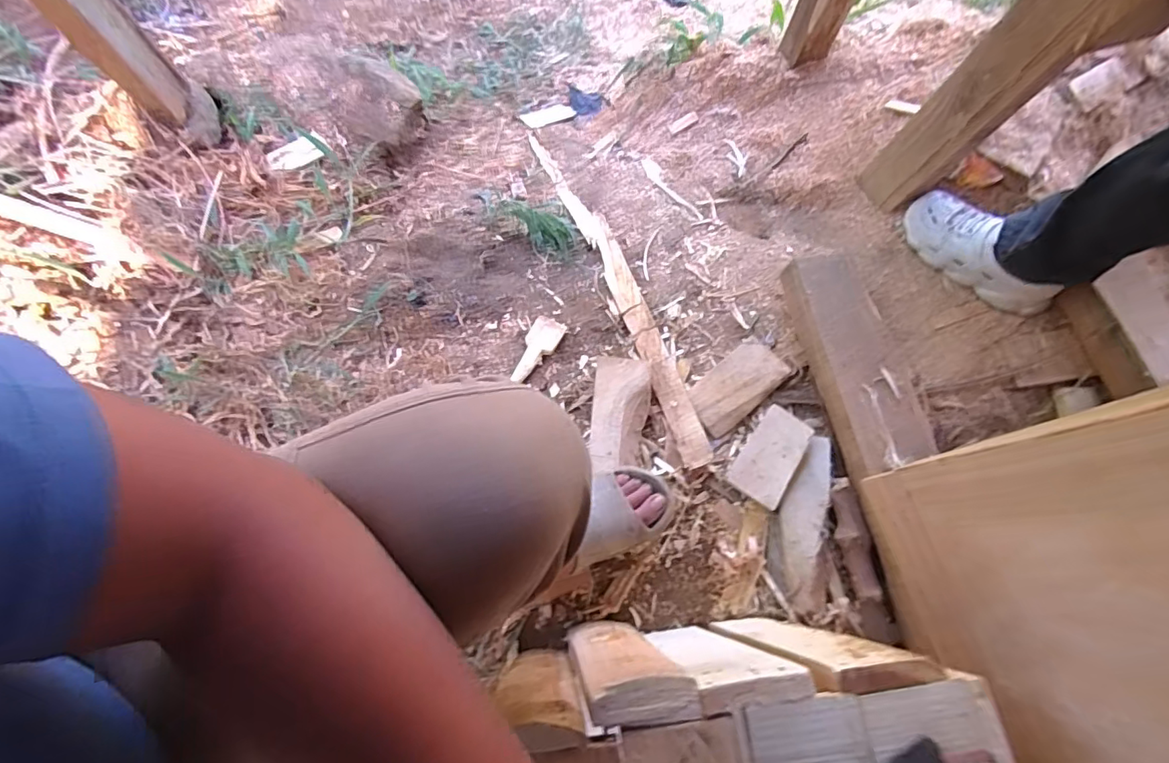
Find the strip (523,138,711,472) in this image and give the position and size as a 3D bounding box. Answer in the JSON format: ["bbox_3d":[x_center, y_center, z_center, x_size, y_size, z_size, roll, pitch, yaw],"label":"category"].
[{"bbox_3d":[0.047,-0.216,1.017,0.062,0.040,0.837,-20,60,-5],"label":"strip"}]

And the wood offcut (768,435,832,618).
[{"bbox_3d":[0.332,0.207,0.810,0.077,0.020,0.257,19,76,5],"label":"wood offcut"}]

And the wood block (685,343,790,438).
[{"bbox_3d":[0.251,0.010,0.892,0.176,0.038,0.096,-38,78,-9],"label":"wood block"}]

